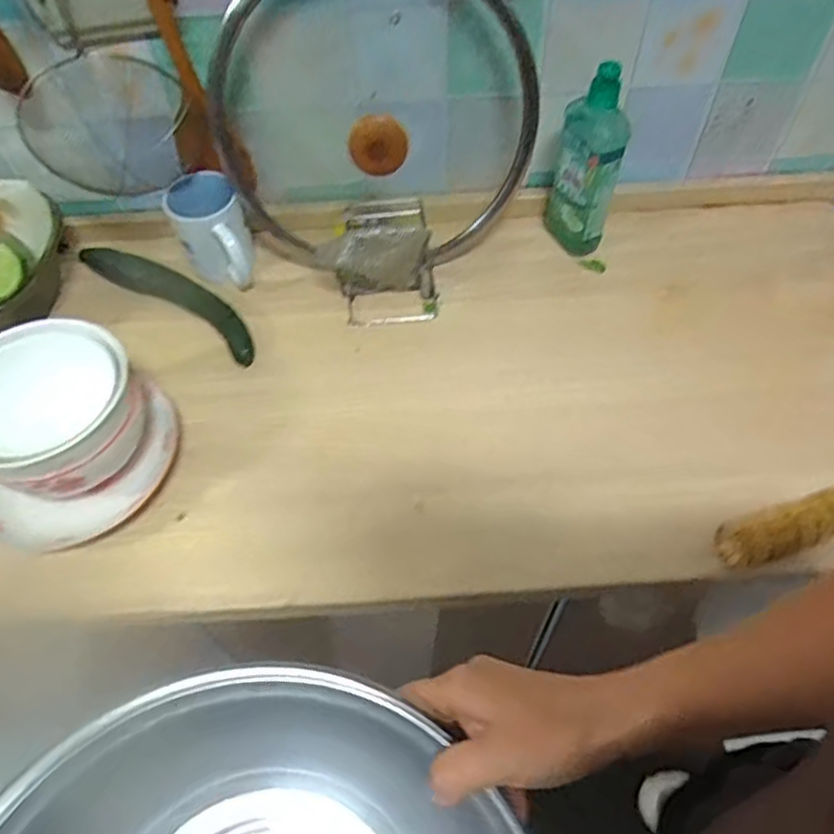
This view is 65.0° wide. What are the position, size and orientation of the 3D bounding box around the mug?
[{"bbox_3d":[-0.230,-0.208,0.751,0.086,0.085,0.120,-25,61,-14],"label":"mug"}]

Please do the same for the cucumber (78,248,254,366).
[{"bbox_3d":[-0.282,-0.144,0.741,0.271,0.033,0.051,29,63,18],"label":"cucumber"}]

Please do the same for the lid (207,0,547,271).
[{"bbox_3d":[-0.047,-0.300,0.690,0.326,0.284,0.160,5,58,4],"label":"lid"}]

